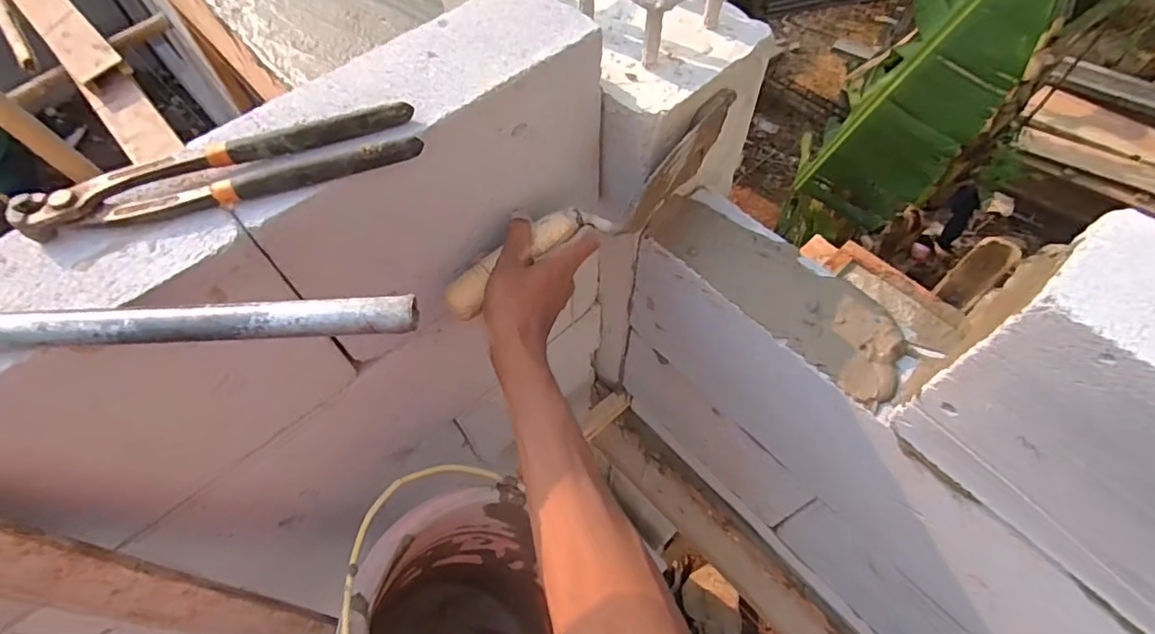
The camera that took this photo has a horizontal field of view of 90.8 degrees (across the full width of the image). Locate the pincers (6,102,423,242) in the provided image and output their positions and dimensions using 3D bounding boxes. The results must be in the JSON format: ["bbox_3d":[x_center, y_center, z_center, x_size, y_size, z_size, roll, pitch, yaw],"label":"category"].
[{"bbox_3d":[-0.213,-0.089,0.347,0.227,0.019,0.049,-18,61,-9],"label":"pincers"}]

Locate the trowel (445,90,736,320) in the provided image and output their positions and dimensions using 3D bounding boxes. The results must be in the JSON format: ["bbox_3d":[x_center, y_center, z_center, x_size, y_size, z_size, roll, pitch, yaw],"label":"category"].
[{"bbox_3d":[0.025,-0.090,0.505,0.313,0.078,0.046,-33,64,-12],"label":"trowel"}]

